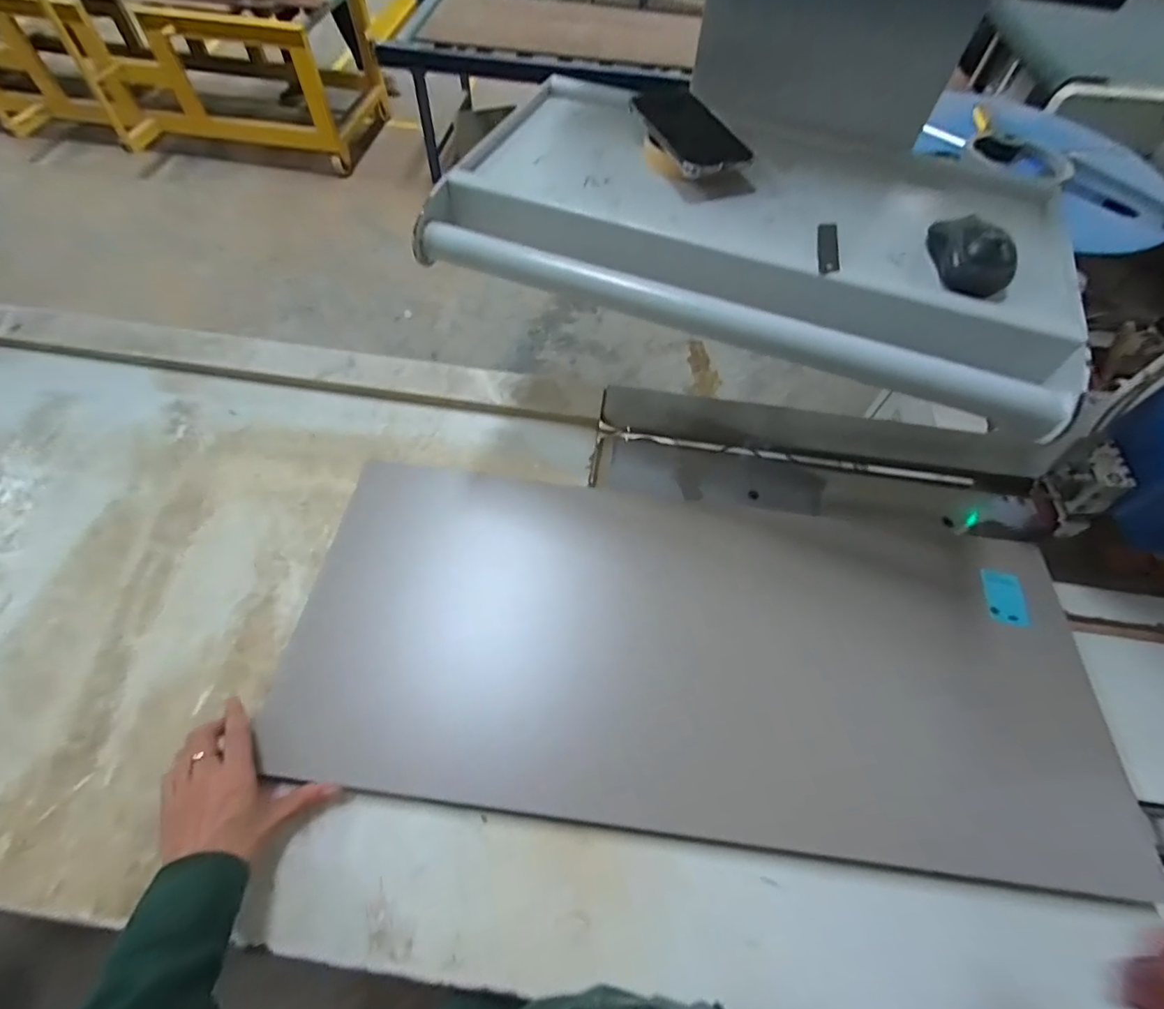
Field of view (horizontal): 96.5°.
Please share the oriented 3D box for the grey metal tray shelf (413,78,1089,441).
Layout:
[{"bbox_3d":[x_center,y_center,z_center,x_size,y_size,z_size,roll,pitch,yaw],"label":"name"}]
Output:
[{"bbox_3d":[0.170,-0.294,0.517,0.556,0.077,0.367,20,60,10],"label":"grey metal tray shelf"}]

